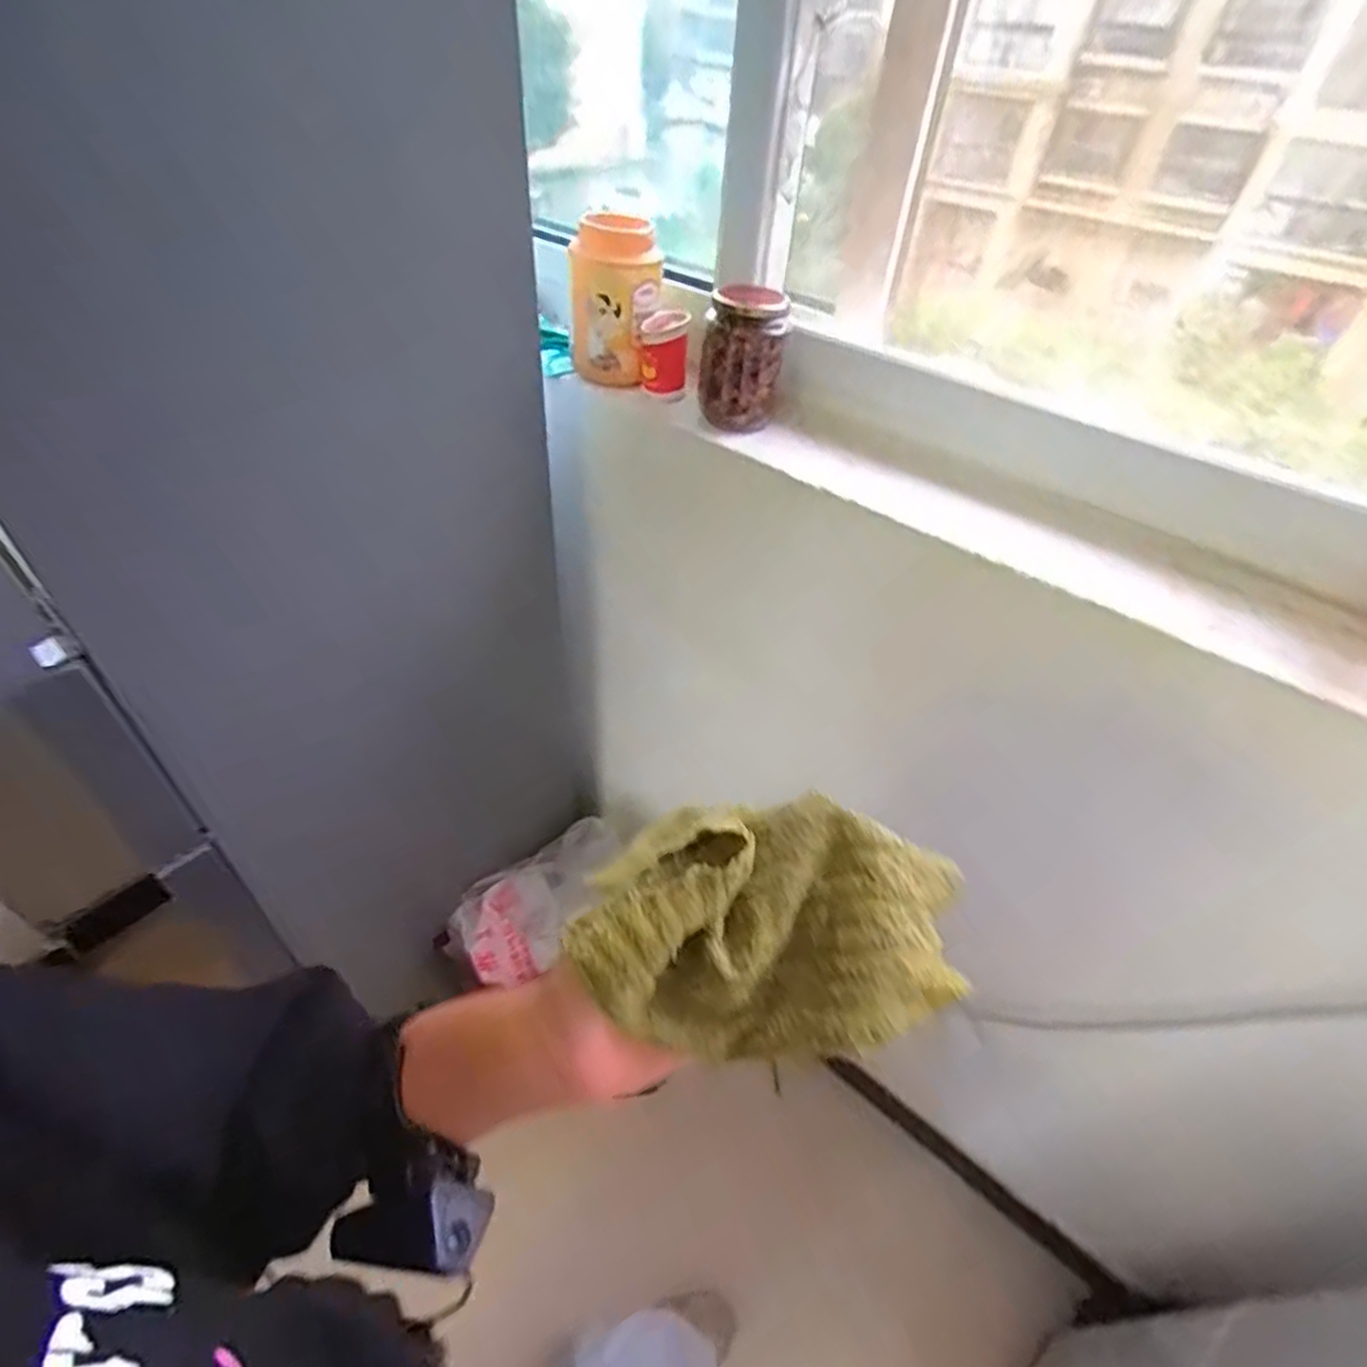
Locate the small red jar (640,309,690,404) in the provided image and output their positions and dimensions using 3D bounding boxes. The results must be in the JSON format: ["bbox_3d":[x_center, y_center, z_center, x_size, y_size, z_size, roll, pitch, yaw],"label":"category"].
[{"bbox_3d":[-0.022,-0.379,0.831,0.054,0.087,0.048,-1,44,-4],"label":"small red jar"}]

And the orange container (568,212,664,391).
[{"bbox_3d":[-0.076,-0.426,0.806,0.096,0.157,0.090,-1,44,-4],"label":"orange container"}]

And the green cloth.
[{"bbox_3d":[0.038,0.096,0.286,0.153,0.068,0.090,-11,46,-14],"label":"green cloth"}]

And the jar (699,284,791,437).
[{"bbox_3d":[0.068,-0.353,0.781,0.078,0.127,0.092,13,45,10],"label":"jar"}]

